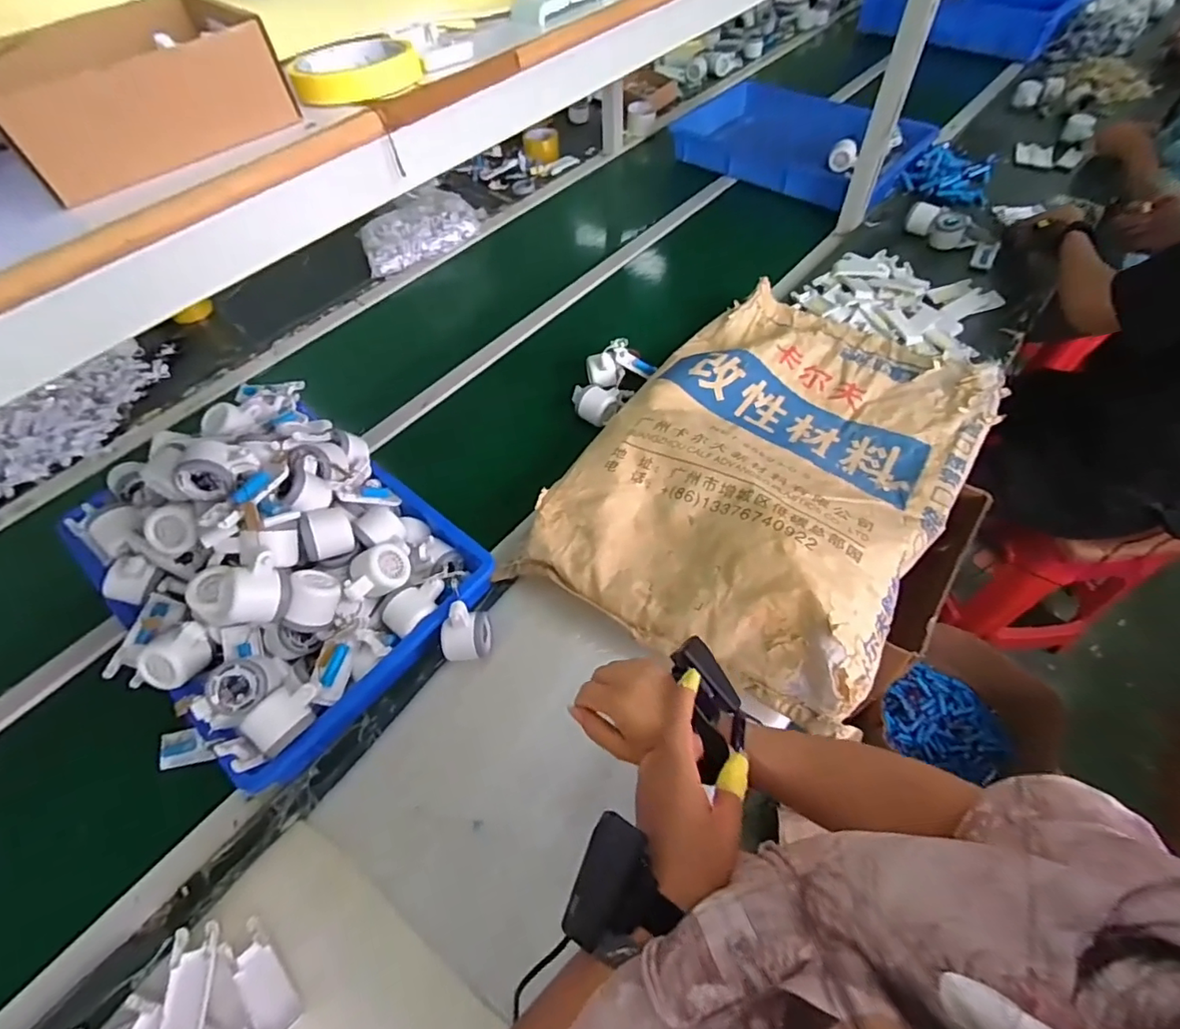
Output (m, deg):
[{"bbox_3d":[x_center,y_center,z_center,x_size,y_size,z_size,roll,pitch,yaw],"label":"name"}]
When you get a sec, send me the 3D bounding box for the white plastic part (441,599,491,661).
[{"bbox_3d":[-0.155,0.151,0.685,0.054,0.076,0.061,-7,55,-2],"label":"white plastic part"}]

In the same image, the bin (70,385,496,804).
[{"bbox_3d":[-0.437,0.039,0.697,0.512,0.206,0.407,37,65,25],"label":"bin"}]

